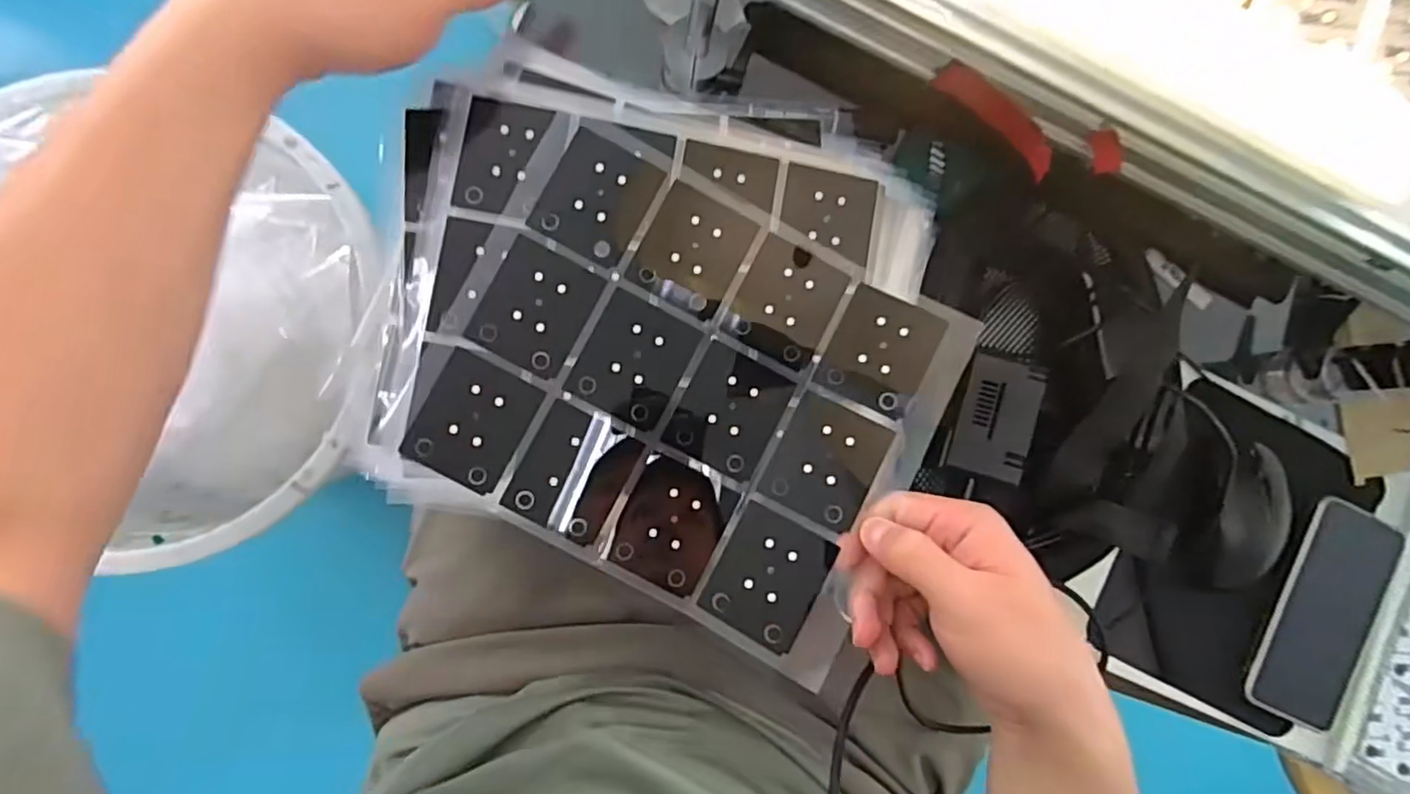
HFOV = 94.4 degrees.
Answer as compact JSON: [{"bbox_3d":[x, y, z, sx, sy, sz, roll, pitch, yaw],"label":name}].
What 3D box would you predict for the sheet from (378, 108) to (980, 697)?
[{"bbox_3d":[-0.006,-0.007,0.355,0.251,0.025,0.220,28,85,-4],"label":"sheet"}]

